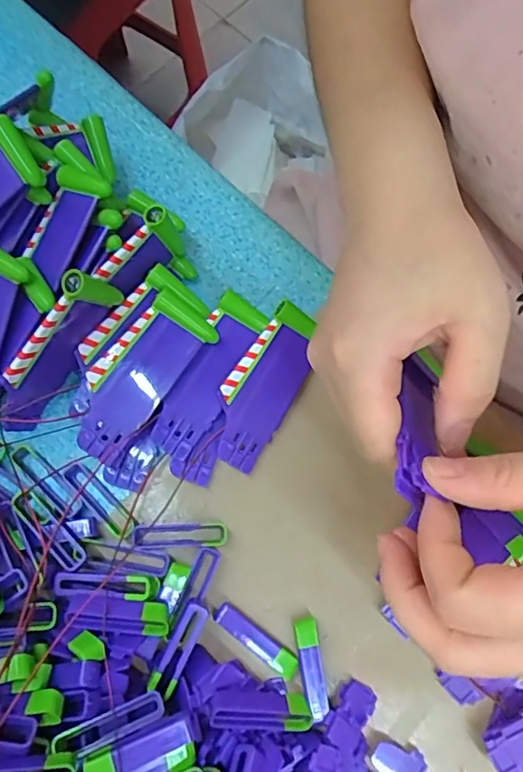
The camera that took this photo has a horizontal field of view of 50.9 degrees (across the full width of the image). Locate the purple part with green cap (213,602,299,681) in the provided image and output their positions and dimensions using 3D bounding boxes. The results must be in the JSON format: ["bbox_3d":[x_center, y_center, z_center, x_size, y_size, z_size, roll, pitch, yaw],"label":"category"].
[{"bbox_3d":[-0.003,0.122,0.265,0.046,0.004,0.011,36,77,9],"label":"purple part with green cap"}]

